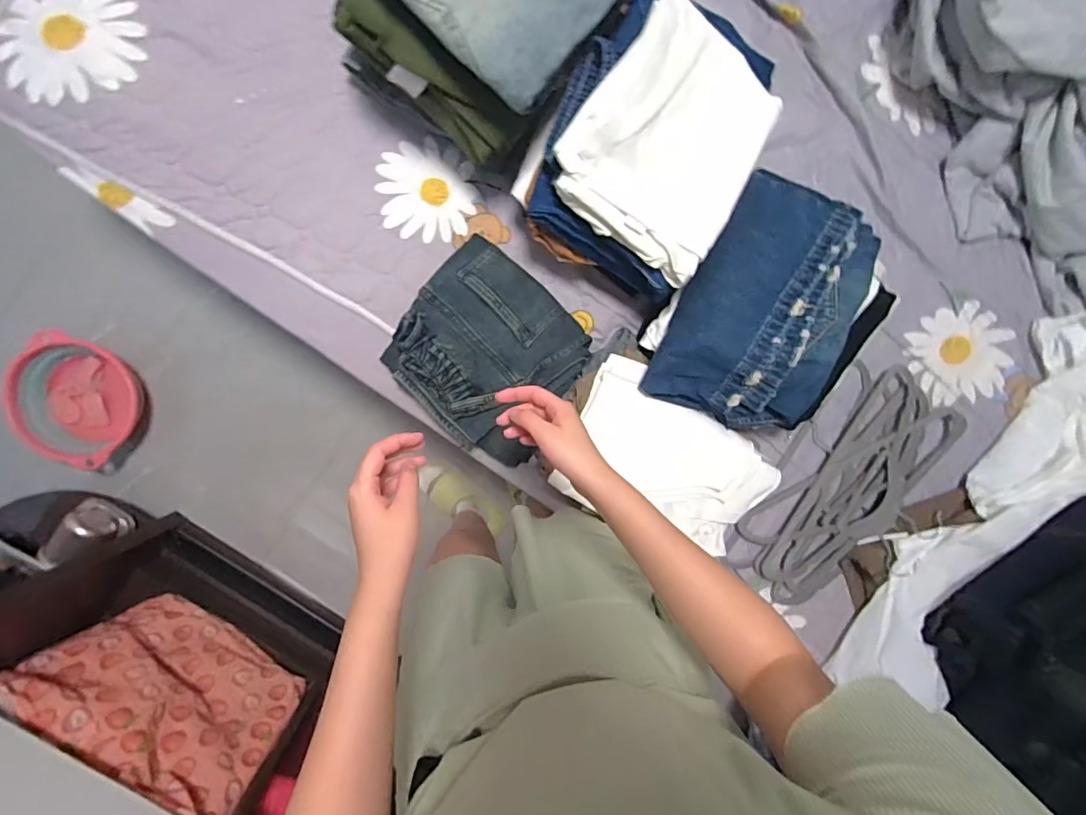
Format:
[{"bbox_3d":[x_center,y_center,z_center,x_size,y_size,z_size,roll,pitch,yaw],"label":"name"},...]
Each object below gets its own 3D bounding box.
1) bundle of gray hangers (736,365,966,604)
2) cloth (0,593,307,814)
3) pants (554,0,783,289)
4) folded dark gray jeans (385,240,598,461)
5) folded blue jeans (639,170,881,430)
[{"bbox_3d":[0.513,0.131,0.867,0.176,0.025,0.413,44,91,-7],"label":"bundle of gray hangers"},{"bbox_3d":[-0.759,0.552,1.040,0.436,0.351,0.090,31,93,-9],"label":"cloth"},{"bbox_3d":[0.167,-0.329,0.633,0.225,0.069,0.283,33,92,-9],"label":"pants"},{"bbox_3d":[-0.079,-0.077,0.793,0.268,0.057,0.253,40,92,-7],"label":"folded dark gray jeans"},{"bbox_3d":[0.322,-0.144,0.729,0.237,0.063,0.353,23,94,-9],"label":"folded blue jeans"}]

